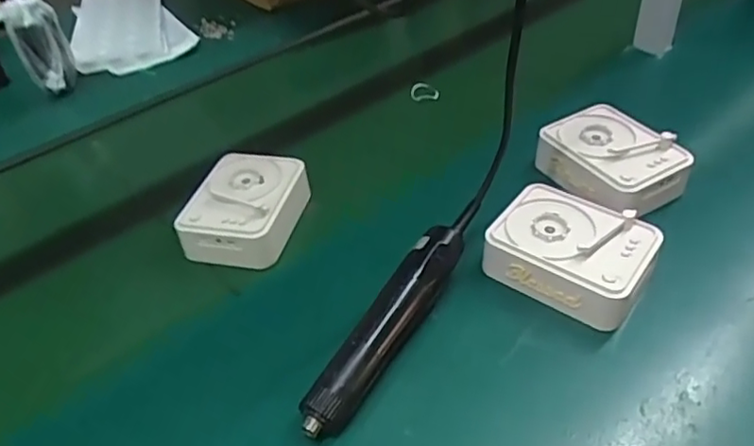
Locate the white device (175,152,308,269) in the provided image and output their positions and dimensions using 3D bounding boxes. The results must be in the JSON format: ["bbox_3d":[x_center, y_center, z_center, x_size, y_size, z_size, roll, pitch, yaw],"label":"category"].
[{"bbox_3d":[-0.132,-0.015,0.634,0.103,0.055,0.122,4,42,10],"label":"white device"}]

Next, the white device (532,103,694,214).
[{"bbox_3d":[0.235,-0.065,0.622,0.097,0.047,0.124,-21,43,-17],"label":"white device"}]

